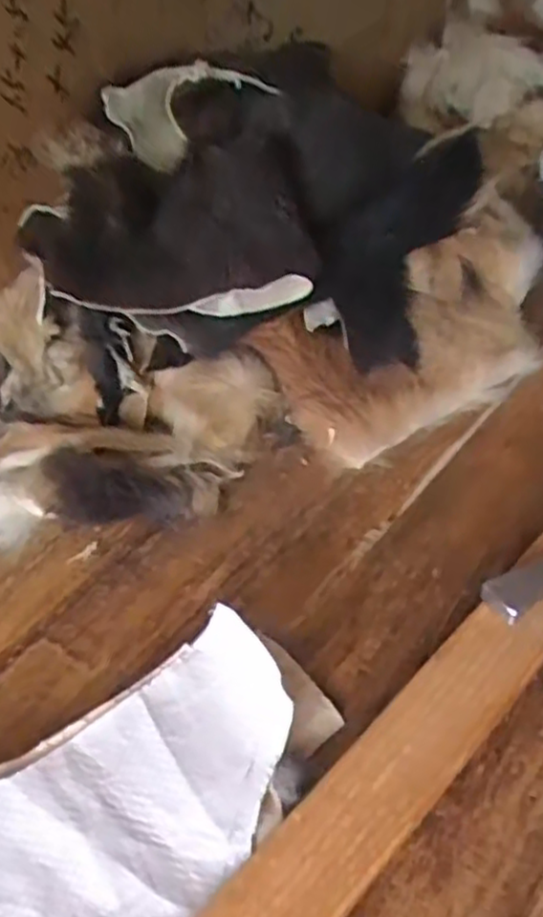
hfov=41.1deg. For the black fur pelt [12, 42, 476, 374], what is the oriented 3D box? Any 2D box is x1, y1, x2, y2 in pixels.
[{"bbox_3d":[0.003,-0.197,0.582,0.270,0.166,0.292,12,47,19],"label":"black fur pelt"}]

